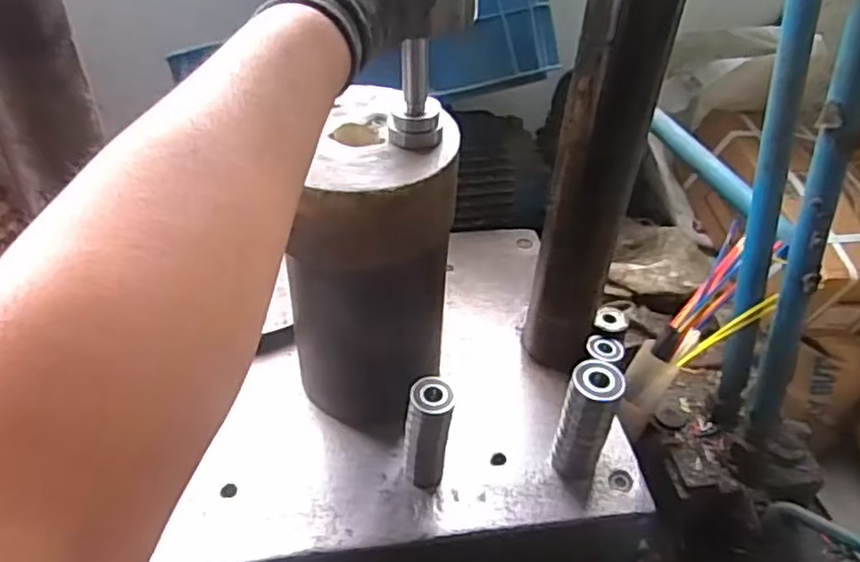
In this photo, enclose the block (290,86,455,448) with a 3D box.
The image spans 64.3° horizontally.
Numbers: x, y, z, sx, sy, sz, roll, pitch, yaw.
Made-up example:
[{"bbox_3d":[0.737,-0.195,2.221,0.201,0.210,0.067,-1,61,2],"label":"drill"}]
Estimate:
[{"bbox_3d":[-0.047,0.000,0.562,0.123,0.261,0.154,7,42,5],"label":"block"}]

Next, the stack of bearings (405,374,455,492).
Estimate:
[{"bbox_3d":[-0.002,0.125,0.541,0.034,0.102,0.037,4,41,1],"label":"stack of bearings"}]

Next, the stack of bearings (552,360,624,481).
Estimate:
[{"bbox_3d":[0.125,0.115,0.552,0.037,0.114,0.032,14,43,12],"label":"stack of bearings"}]

